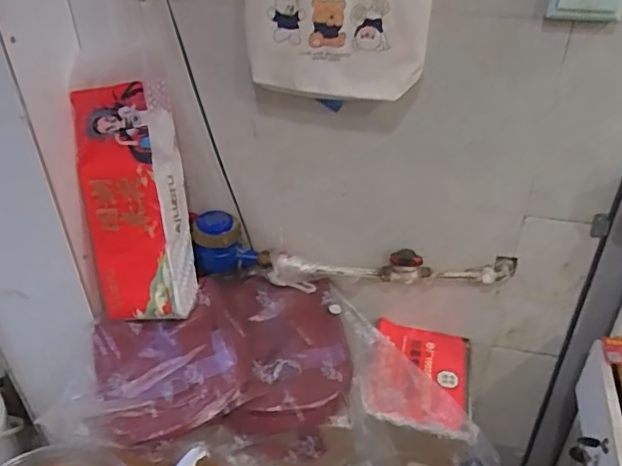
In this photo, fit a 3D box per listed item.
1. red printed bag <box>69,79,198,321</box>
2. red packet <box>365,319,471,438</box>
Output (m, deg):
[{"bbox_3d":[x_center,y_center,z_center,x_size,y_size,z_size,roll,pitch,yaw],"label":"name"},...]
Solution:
[{"bbox_3d":[-0.278,-0.042,0.903,0.152,0.374,0.085,-6,16,-6],"label":"red printed bag"},{"bbox_3d":[0.191,0.246,0.995,0.170,0.031,0.221,11,34,7],"label":"red packet"}]

